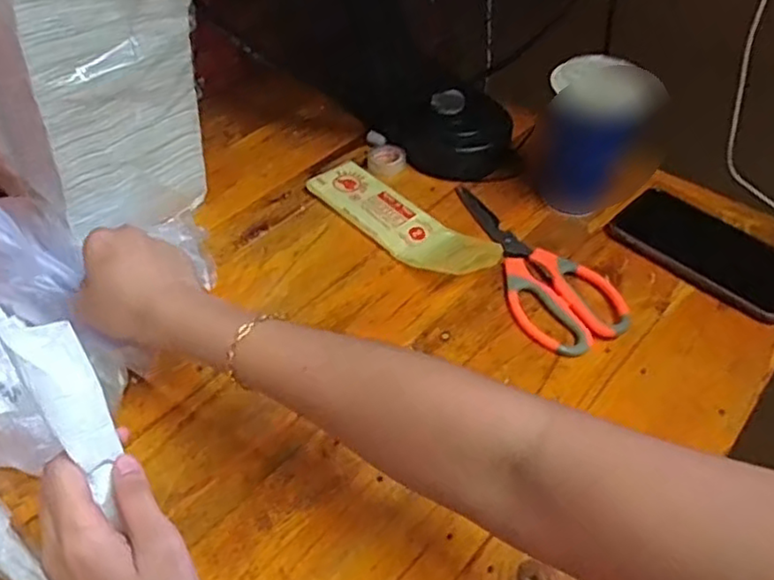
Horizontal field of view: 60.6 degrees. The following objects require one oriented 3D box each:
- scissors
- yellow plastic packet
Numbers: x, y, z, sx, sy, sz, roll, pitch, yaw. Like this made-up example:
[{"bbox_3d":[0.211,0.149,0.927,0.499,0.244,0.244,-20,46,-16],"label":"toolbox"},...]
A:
[{"bbox_3d":[0.115,-0.027,0.548,0.080,0.010,0.195,-18,50,-17],"label":"scissors"},{"bbox_3d":[0.009,-0.061,0.575,0.185,0.017,0.056,37,56,28],"label":"yellow plastic packet"}]

